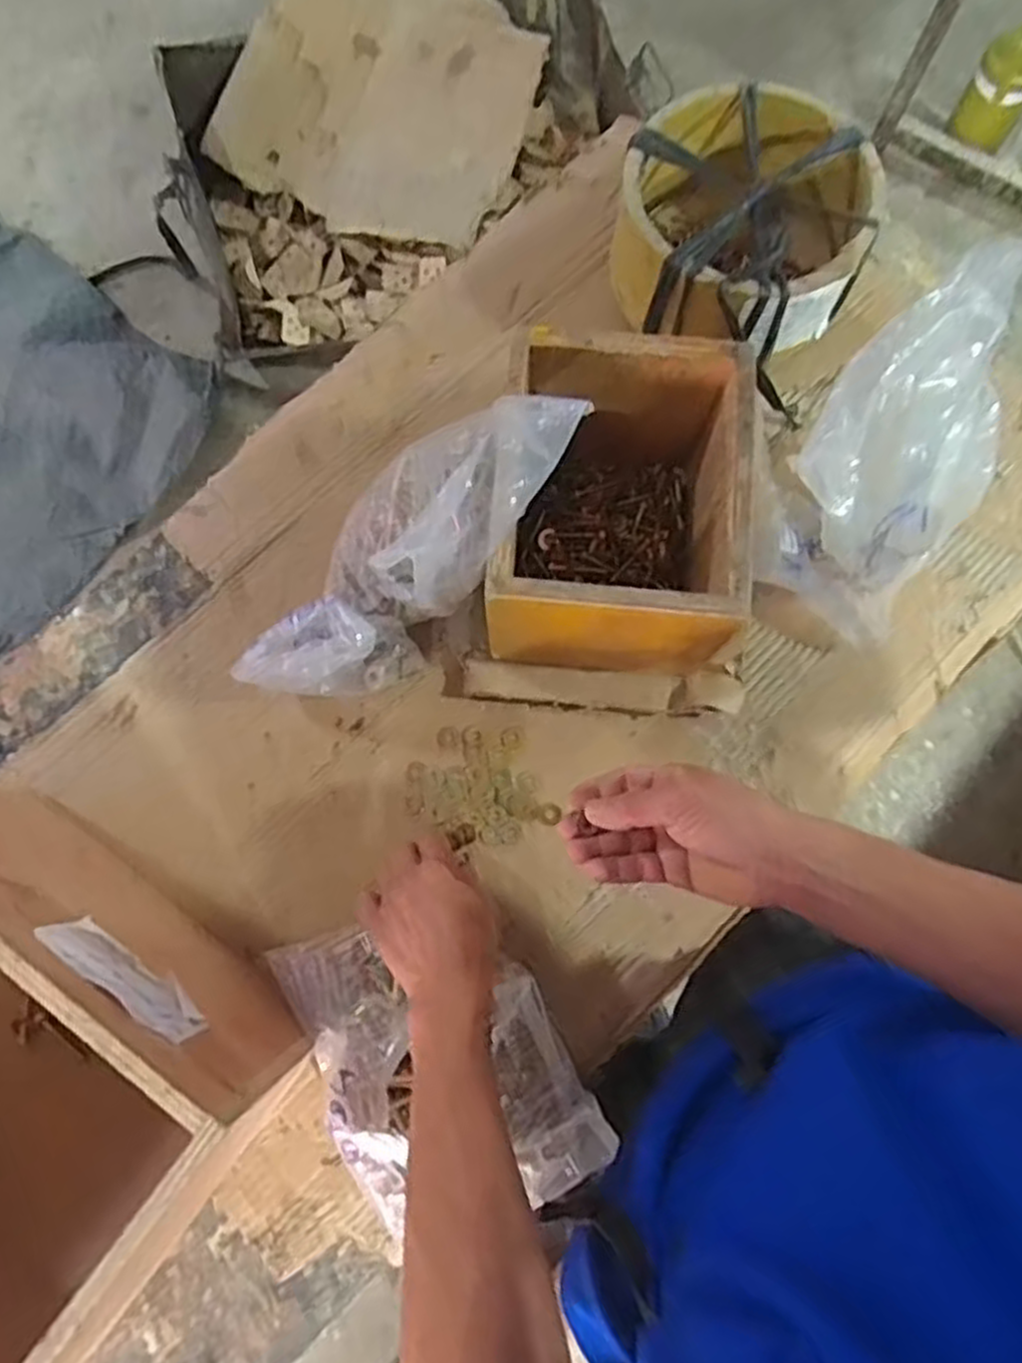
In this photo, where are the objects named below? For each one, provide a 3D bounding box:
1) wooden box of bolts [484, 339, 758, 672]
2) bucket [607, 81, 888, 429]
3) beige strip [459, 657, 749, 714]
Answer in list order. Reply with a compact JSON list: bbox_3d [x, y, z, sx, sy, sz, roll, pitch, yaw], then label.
[{"bbox_3d":[0.081,-0.128,0.633,0.175,0.173,0.211,9,77,1],"label":"wooden box of bolts"},{"bbox_3d":[0.198,-0.397,0.706,0.216,0.120,0.226,0,77,-1],"label":"bucket"},{"bbox_3d":[0.077,0.004,0.680,0.229,0.018,0.040,2,77,0],"label":"beige strip"}]

